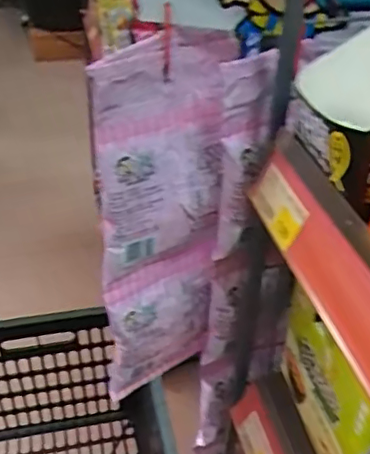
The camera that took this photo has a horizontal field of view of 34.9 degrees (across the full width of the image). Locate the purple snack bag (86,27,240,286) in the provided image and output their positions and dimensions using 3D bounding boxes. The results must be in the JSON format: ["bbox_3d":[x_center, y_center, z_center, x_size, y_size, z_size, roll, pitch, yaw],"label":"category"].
[{"bbox_3d":[-0.015,-0.052,0.432,0.106,0.171,0.025,-18,42,-26],"label":"purple snack bag"}]

